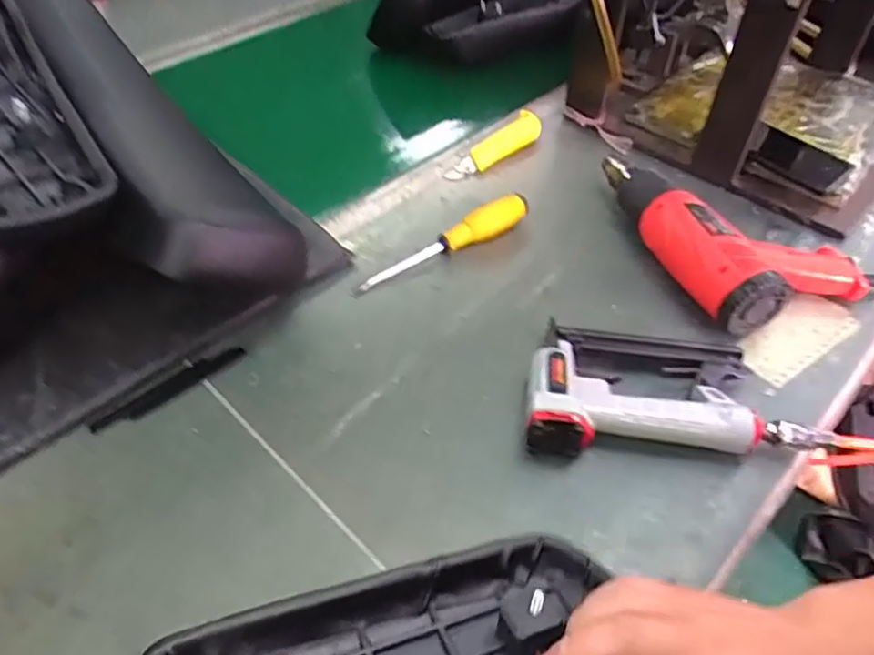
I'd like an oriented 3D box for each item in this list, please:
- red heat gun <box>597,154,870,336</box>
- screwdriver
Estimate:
[{"bbox_3d":[0.316,-0.113,0.684,0.180,0.080,0.290,-15,51,-14],"label":"red heat gun"},{"bbox_3d":[0.011,-0.095,0.695,0.230,0.027,0.032,-28,55,-23],"label":"screwdriver"}]

